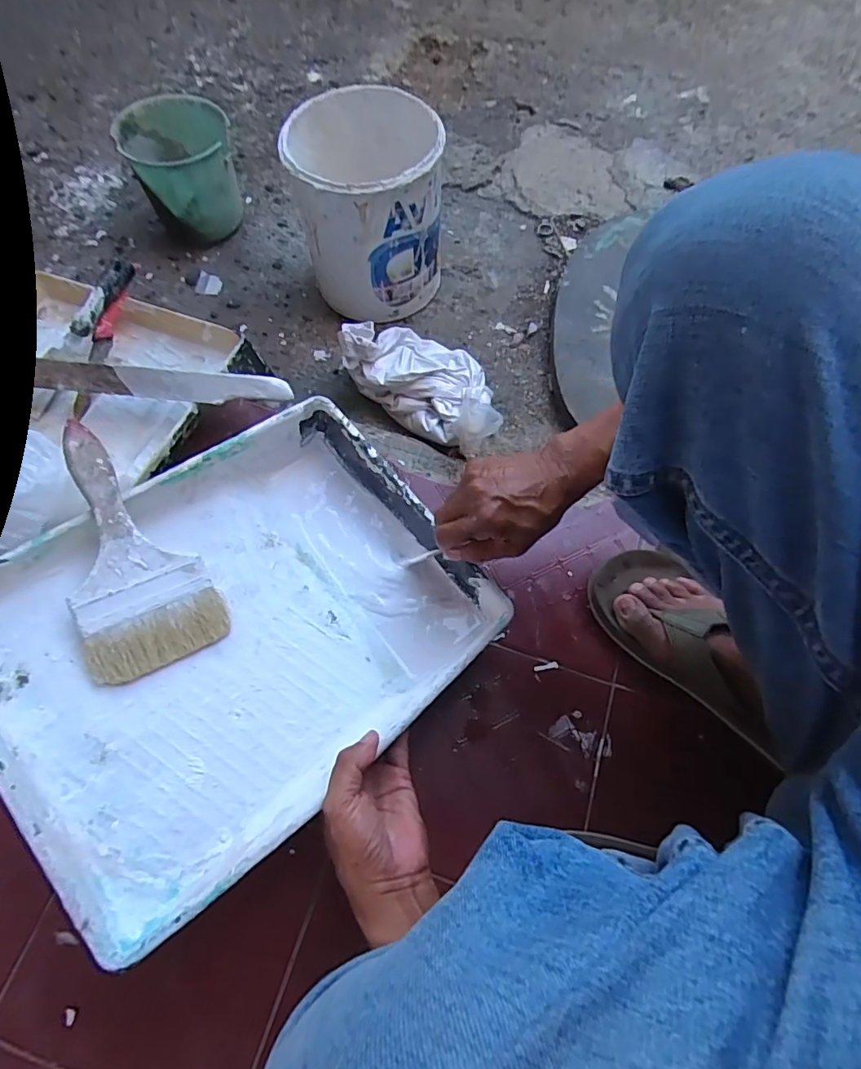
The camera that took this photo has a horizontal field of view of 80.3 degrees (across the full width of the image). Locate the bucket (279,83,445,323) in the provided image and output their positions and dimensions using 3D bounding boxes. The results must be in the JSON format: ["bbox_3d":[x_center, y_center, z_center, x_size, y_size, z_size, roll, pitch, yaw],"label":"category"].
[{"bbox_3d":[-0.074,-0.396,0.638,0.165,0.184,0.159,-5,66,-2],"label":"bucket"}]

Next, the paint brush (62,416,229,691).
[{"bbox_3d":[-0.238,0.011,0.397,0.096,0.018,0.193,-22,85,-25],"label":"paint brush"}]

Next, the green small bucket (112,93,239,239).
[{"bbox_3d":[-0.334,-0.491,0.701,0.133,0.116,0.139,-13,67,-5],"label":"green small bucket"}]

